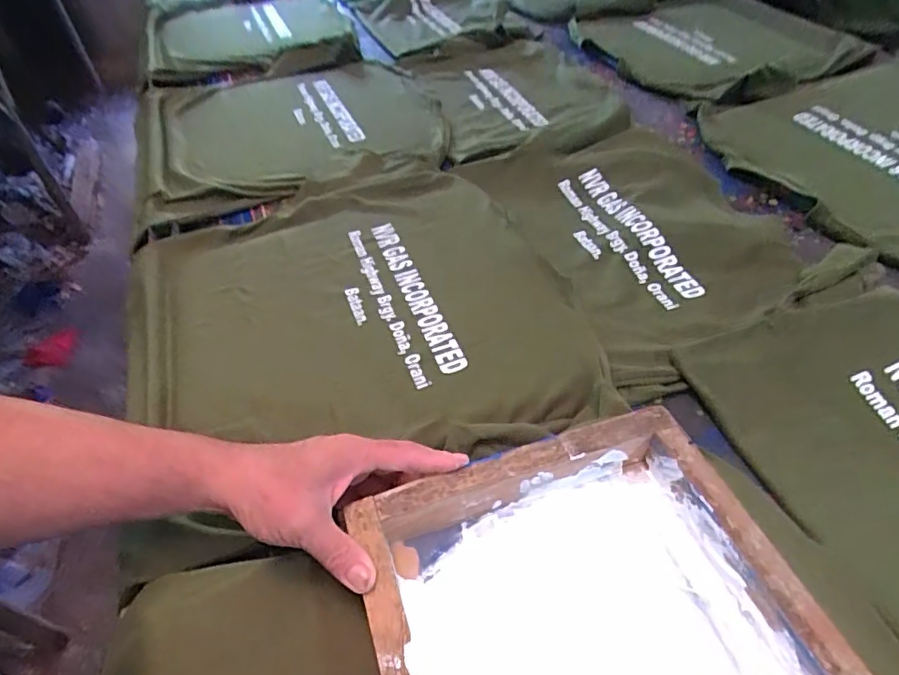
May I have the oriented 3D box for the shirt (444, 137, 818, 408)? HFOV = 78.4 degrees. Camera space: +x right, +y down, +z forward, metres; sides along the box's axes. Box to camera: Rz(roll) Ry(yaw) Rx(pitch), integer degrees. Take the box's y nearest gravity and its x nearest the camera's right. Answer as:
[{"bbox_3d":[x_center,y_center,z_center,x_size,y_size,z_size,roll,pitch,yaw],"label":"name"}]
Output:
[{"bbox_3d":[0.249,-0.145,0.711,0.334,0.044,0.445,-17,48,-13],"label":"shirt"}]

